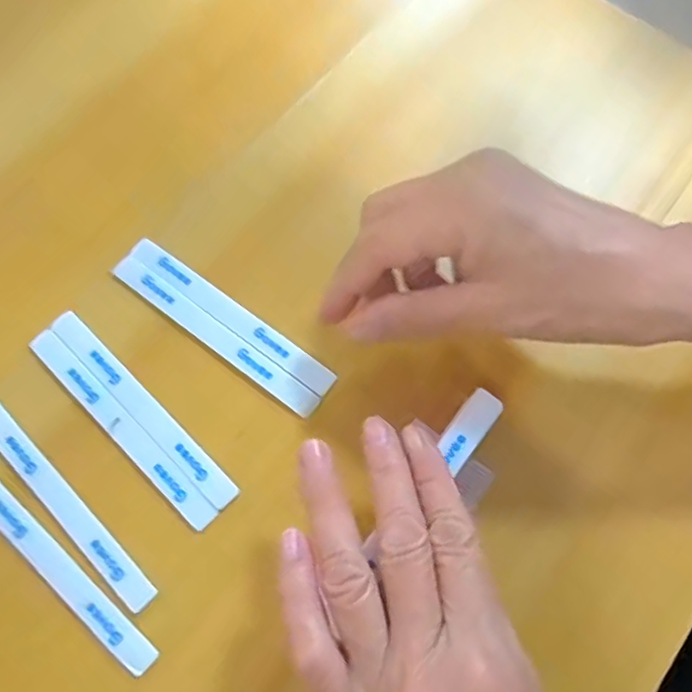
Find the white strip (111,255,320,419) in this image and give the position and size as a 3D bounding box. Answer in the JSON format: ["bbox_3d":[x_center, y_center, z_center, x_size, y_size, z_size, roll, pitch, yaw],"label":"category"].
[{"bbox_3d":[-0.063,-0.006,0.284,0.119,0.004,0.012,36,74,10],"label":"white strip"}]

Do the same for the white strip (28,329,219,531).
[{"bbox_3d":[-0.101,0.036,0.269,0.118,0.004,0.012,43,76,12],"label":"white strip"}]

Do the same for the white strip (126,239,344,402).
[{"bbox_3d":[-0.056,-0.016,0.288,0.120,0.004,0.013,35,74,10],"label":"white strip"}]

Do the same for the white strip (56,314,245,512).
[{"bbox_3d":[-0.093,0.027,0.273,0.118,0.004,0.013,43,76,12],"label":"white strip"}]

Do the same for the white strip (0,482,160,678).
[{"bbox_3d":[-0.123,0.091,0.250,0.117,0.006,0.014,41,75,11],"label":"white strip"}]

